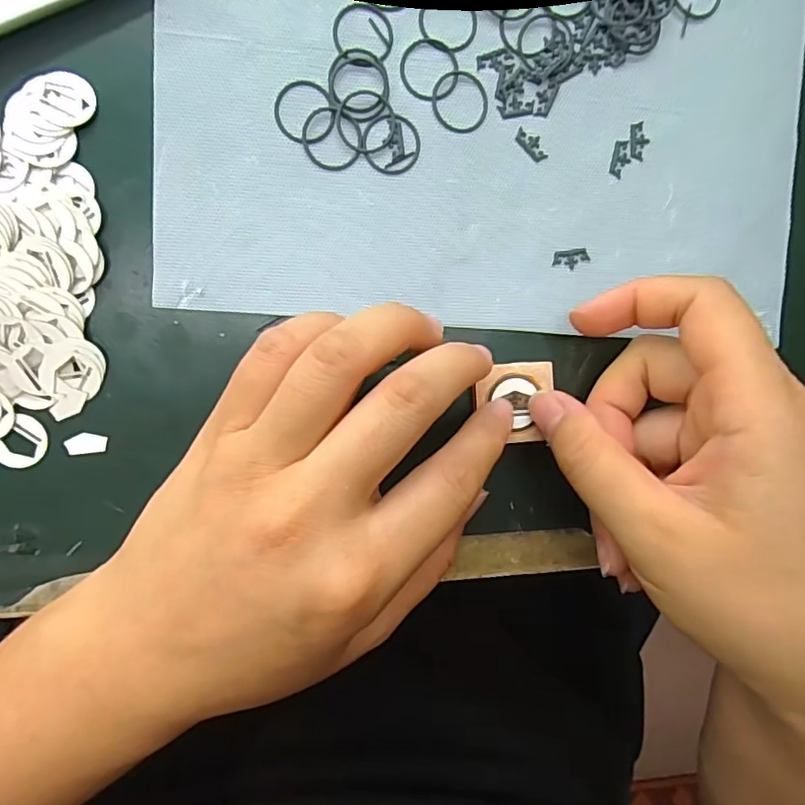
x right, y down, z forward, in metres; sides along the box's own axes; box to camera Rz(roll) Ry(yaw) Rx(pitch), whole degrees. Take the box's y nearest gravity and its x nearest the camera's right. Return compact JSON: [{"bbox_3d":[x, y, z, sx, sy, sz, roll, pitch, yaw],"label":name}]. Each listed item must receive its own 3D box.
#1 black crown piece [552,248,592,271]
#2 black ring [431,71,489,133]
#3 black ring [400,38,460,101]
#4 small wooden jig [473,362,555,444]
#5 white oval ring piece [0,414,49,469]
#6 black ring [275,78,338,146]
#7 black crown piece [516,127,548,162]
[{"bbox_3d":[0.063,-0.053,0.202,0.014,0.004,0.007,-8,97,-3],"label":"black crown piece"},{"bbox_3d":[0.021,-0.107,0.192,0.020,0.004,0.021,-1,95,-7],"label":"black ring"},{"bbox_3d":[0.010,-0.117,0.189,0.021,0.004,0.021,-1,95,-7],"label":"black ring"},{"bbox_3d":[0.041,0.000,0.198,0.029,0.004,0.029,-1,94,-7],"label":"small wooden jig"},{"bbox_3d":[-0.128,0.014,0.182,0.014,0.004,0.018,43,89,-8],"label":"white oval ring piece"},{"bbox_3d":[-0.033,-0.100,0.185,0.020,0.004,0.020,-1,95,-7],"label":"black ring"},{"bbox_3d":[0.048,-0.094,0.197,0.014,0.004,0.007,41,88,-8],"label":"black crown piece"}]

